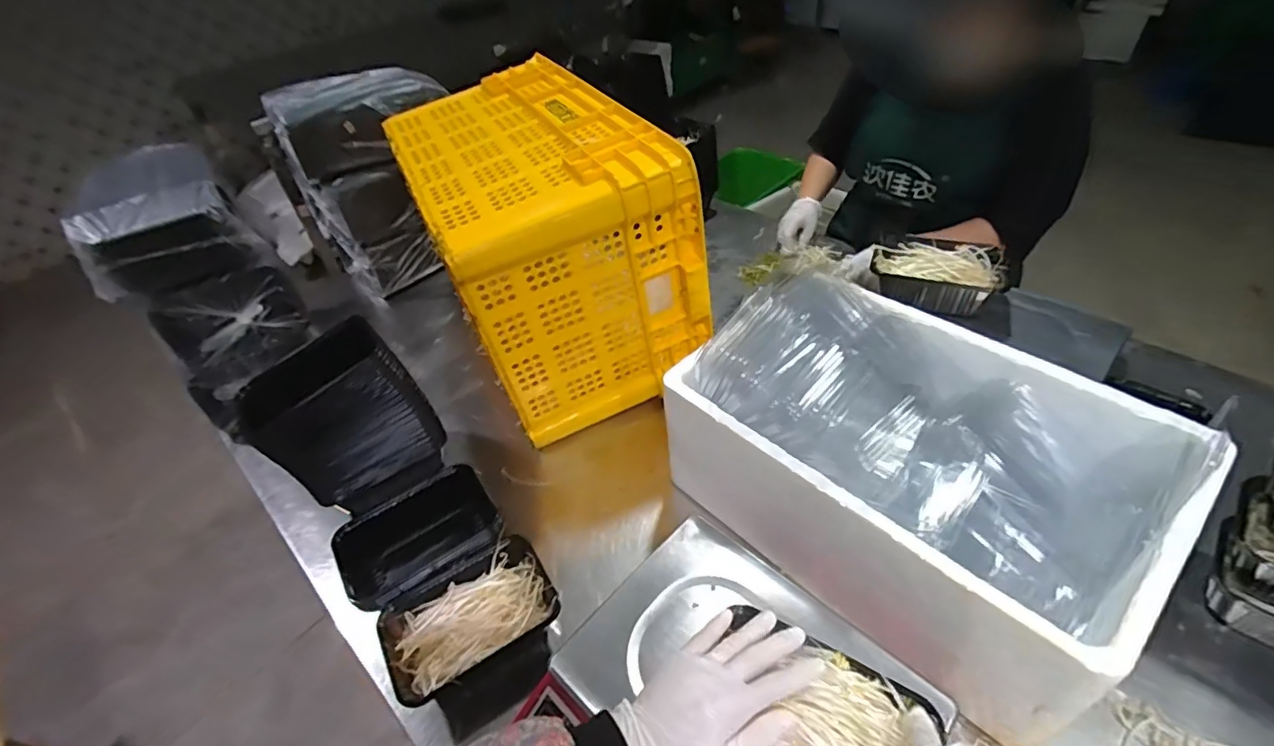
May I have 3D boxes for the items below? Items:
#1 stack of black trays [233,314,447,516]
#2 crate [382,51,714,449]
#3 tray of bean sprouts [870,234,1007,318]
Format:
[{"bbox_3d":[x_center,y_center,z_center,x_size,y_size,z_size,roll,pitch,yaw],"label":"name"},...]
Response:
[{"bbox_3d":[-0.392,0.057,0.758,0.193,0.217,0.133,-33,49,-25],"label":"stack of black trays"},{"bbox_3d":[-0.156,-0.216,0.914,0.301,0.357,0.509,-22,45,-15],"label":"crate"},{"bbox_3d":[0.447,-0.147,0.862,0.170,0.054,0.111,23,51,28],"label":"tray of bean sprouts"}]

